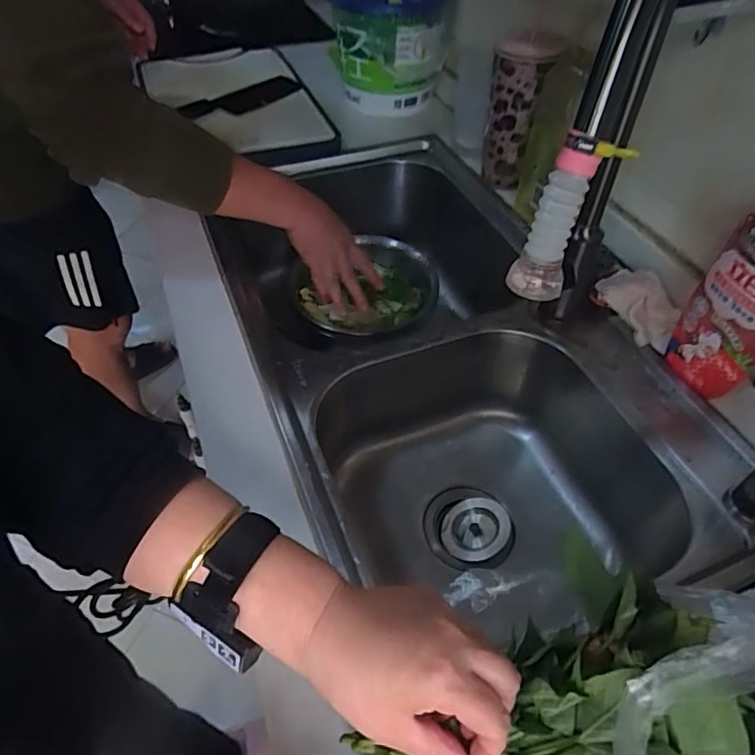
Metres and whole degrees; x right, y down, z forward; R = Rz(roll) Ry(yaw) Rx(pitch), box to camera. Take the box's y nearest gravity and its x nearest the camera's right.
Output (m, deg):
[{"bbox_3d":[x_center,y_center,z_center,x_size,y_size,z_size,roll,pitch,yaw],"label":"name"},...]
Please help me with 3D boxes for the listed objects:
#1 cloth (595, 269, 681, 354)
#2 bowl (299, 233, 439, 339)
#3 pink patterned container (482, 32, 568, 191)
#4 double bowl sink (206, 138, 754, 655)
[{"bbox_3d":[0.319,-0.084,0.654,0.078,0.029,0.103,-27,85,-13],"label":"cloth"},{"bbox_3d":[-0.001,-0.132,0.863,0.216,0.059,0.201,0,49,0],"label":"bowl"},{"bbox_3d":[0.199,-0.377,0.787,0.084,0.203,0.090,18,51,14],"label":"pink patterned container"},{"bbox_3d":[0.049,-0.043,0.753,0.423,0.192,0.756,-16,51,-14],"label":"double bowl sink"}]

